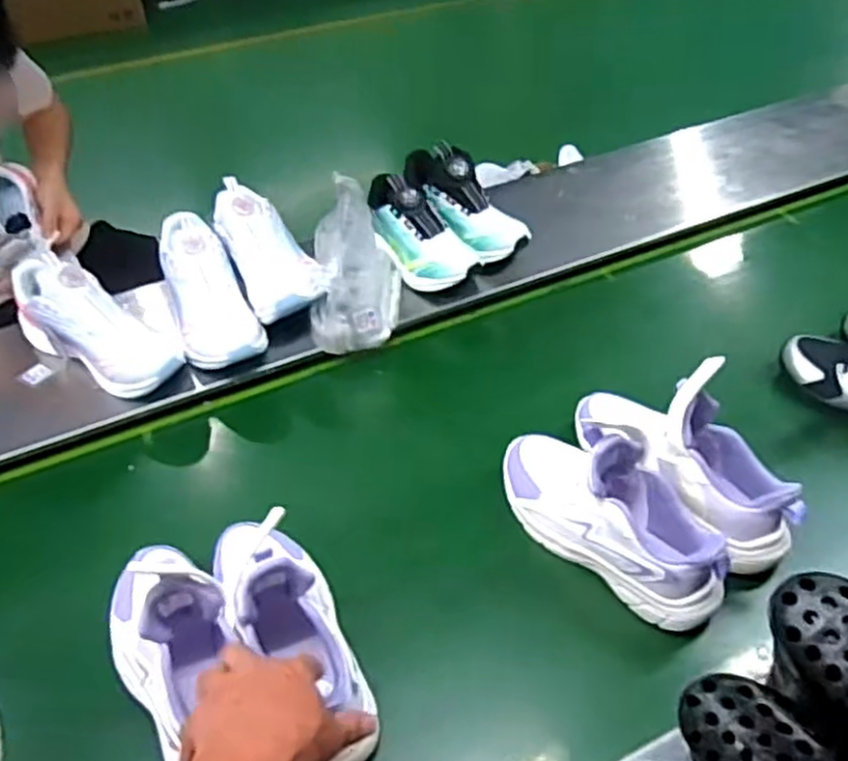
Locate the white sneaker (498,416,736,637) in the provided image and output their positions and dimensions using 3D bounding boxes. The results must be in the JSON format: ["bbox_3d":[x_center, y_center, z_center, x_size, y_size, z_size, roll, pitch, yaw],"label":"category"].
[{"bbox_3d":[0.178,0.129,0.725,0.089,0.145,0.247,-36,54,-29],"label":"white sneaker"}]

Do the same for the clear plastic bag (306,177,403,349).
[{"bbox_3d":[-0.092,-0.162,0.974,0.115,0.102,0.243,-4,57,-2],"label":"clear plastic bag"}]

